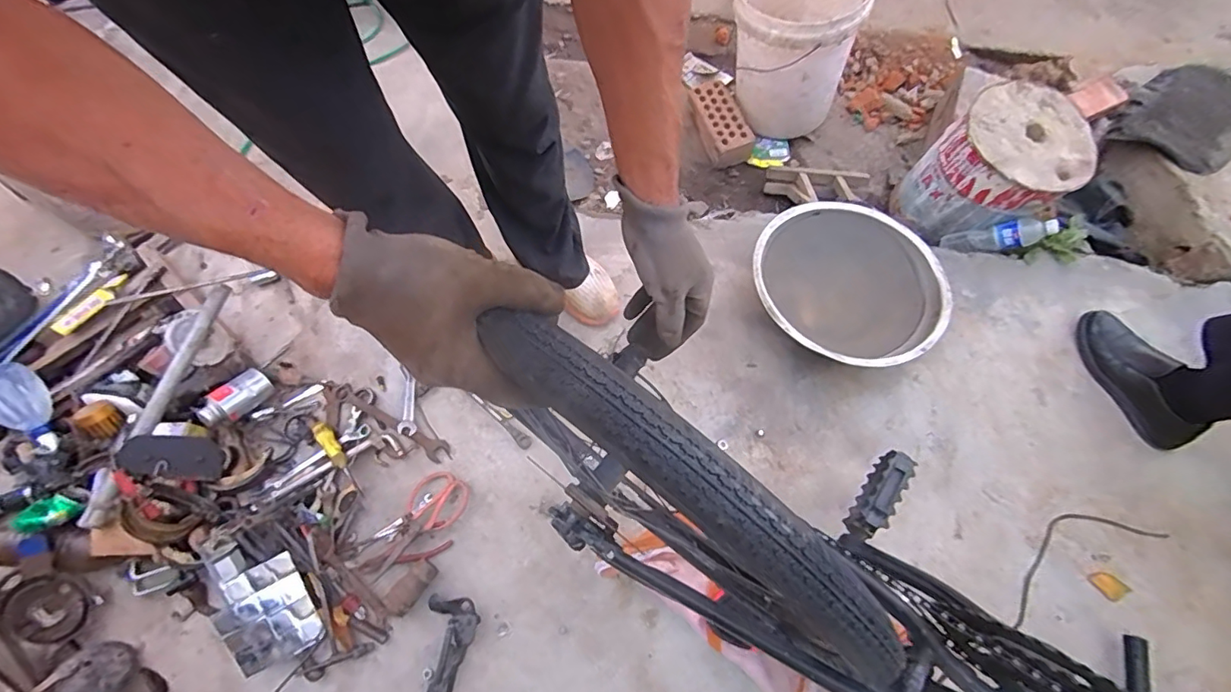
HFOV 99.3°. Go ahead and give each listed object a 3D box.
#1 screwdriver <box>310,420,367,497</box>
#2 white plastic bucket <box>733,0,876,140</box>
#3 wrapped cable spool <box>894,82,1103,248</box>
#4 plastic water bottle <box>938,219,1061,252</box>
[{"bbox_3d":[-0.509,0.202,0.959,0.179,0.029,0.032,39,73,22],"label":"screwdriver"},{"bbox_3d":[0.459,-0.792,1.402,0.314,0.354,0.318,0,71,0],"label":"white plastic bucket"},{"bbox_3d":[0.893,-0.409,1.239,0.269,0.276,0.271,0,71,0],"label":"wrapped cable spool"},{"bbox_3d":[0.883,-0.258,1.218,0.227,0.057,0.054,-3,60,43],"label":"plastic water bottle"}]

